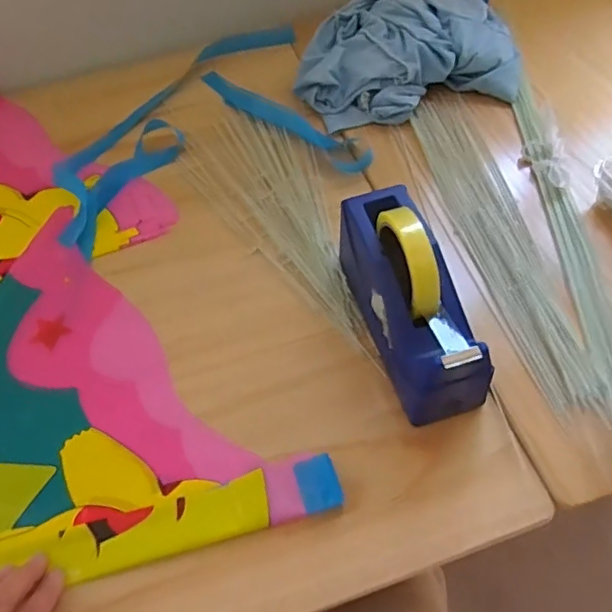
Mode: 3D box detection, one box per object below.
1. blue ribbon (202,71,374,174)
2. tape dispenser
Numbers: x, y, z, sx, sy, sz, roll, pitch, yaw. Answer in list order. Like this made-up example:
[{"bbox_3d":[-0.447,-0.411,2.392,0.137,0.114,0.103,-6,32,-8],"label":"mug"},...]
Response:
[{"bbox_3d":[-0.033,-0.249,0.732,0.291,0.018,0.044,37,67,24],"label":"blue ribbon"},{"bbox_3d":[0.089,-0.009,0.501,0.074,0.119,0.200,-17,58,-6],"label":"tape dispenser"}]

